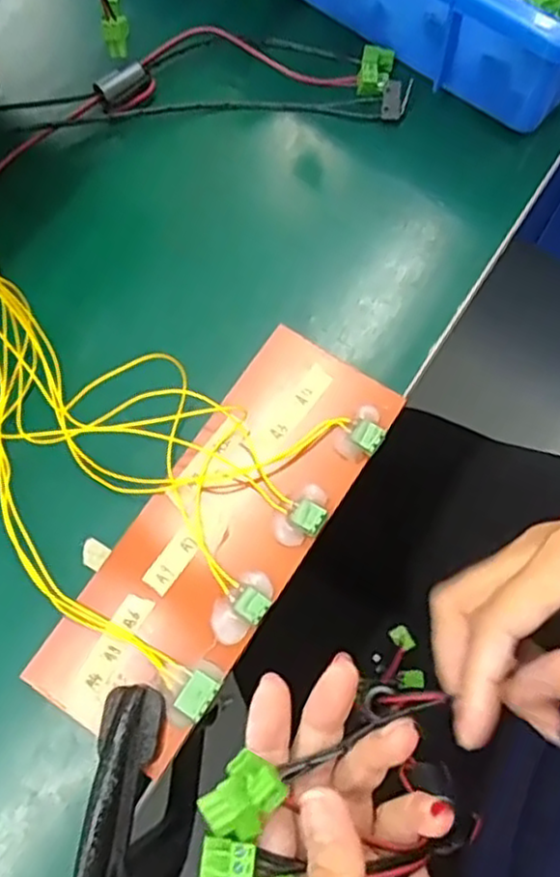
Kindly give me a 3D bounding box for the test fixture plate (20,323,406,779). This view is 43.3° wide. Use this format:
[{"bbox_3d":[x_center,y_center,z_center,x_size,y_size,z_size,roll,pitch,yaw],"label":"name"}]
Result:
[{"bbox_3d":[-0.025,0.040,0.313,0.072,0.027,0.193,32,75,10],"label":"test fixture plate"}]

